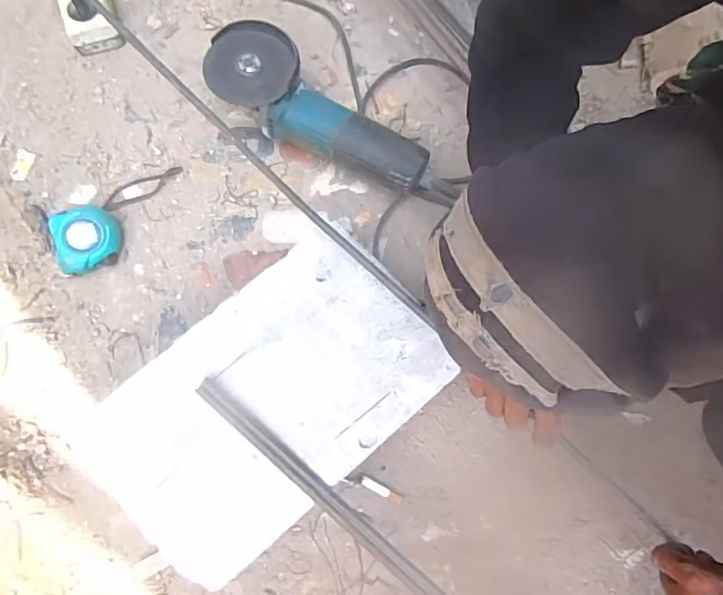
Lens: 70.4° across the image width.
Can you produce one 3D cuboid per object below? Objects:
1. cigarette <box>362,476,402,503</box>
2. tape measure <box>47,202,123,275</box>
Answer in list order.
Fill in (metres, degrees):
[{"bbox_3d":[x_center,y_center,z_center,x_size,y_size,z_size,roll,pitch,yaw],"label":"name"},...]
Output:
[{"bbox_3d":[0.022,0.209,0.556,0.048,0.007,0.010,28,79,5],"label":"cigarette"},{"bbox_3d":[-0.317,-0.069,0.592,0.076,0.040,0.077,-24,79,-5],"label":"tape measure"}]

